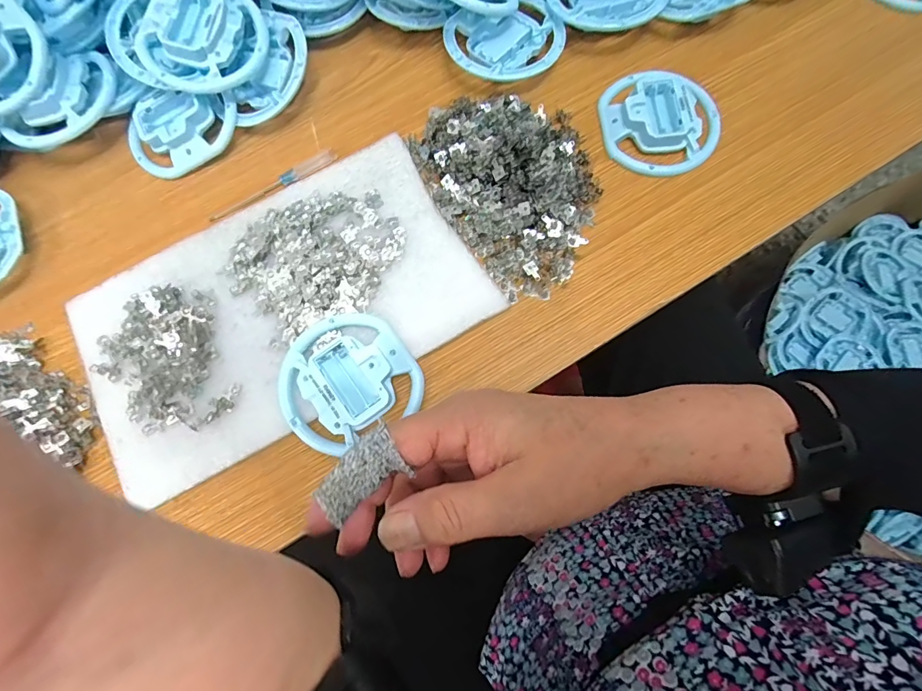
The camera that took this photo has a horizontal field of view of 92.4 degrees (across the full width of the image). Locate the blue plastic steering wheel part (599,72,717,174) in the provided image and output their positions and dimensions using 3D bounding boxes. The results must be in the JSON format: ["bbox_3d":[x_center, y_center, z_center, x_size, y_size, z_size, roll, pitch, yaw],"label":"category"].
[{"bbox_3d":[0.164,-0.187,0.367,0.098,0.020,0.084,27,79,6],"label":"blue plastic steering wheel part"}]

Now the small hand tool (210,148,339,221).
[{"bbox_3d":[-0.160,-0.138,0.377,0.117,0.010,0.015,-27,79,-5],"label":"small hand tool"}]

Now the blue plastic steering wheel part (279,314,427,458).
[{"bbox_3d":[-0.085,0.023,0.320,0.097,0.021,0.090,-31,79,-6],"label":"blue plastic steering wheel part"}]

